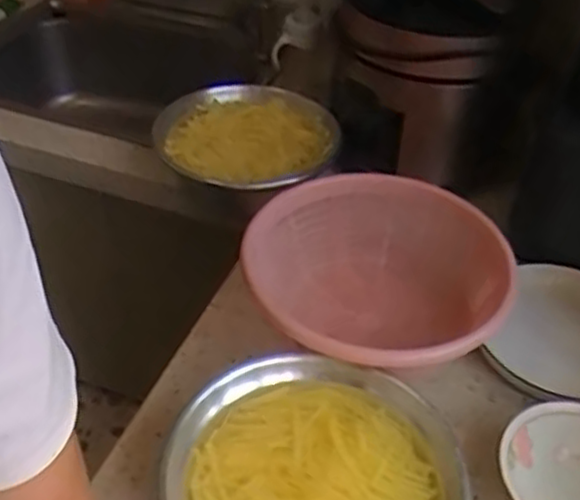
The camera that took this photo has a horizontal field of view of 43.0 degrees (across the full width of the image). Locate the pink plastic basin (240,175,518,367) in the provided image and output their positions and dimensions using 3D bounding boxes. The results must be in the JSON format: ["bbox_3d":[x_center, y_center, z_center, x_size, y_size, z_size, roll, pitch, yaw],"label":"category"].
[{"bbox_3d":[0.076,0.042,0.821,0.292,0.117,0.269,1,42,-1],"label":"pink plastic basin"}]

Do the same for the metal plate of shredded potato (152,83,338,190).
[{"bbox_3d":[-0.063,-0.148,1.013,0.235,0.075,0.210,23,46,21],"label":"metal plate of shredded potato"}]

